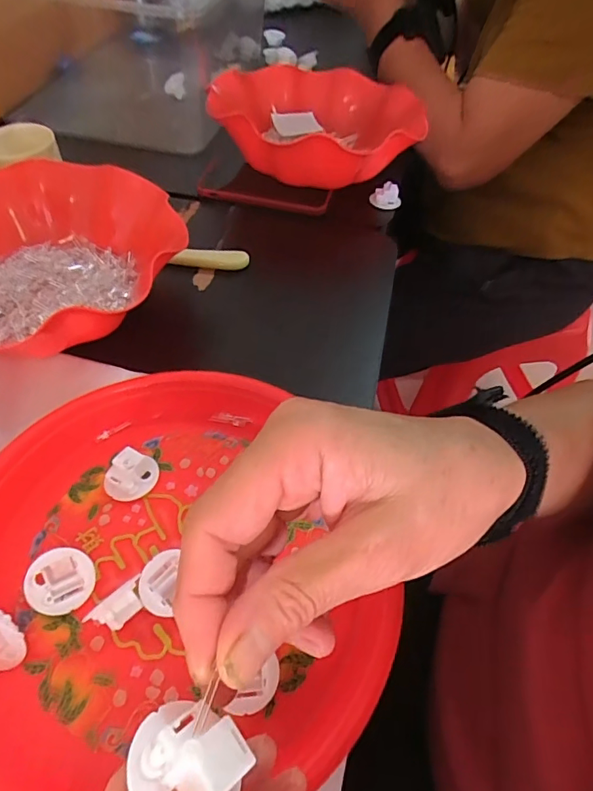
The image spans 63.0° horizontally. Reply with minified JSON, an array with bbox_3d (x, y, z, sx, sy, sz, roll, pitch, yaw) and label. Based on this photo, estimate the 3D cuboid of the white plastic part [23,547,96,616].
[{"bbox_3d":[-0.126,0.099,0.258,0.032,0.010,0.032,40,66,-14],"label":"white plastic part"}]

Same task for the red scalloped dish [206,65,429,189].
[{"bbox_3d":[0.016,-0.297,0.527,0.200,0.076,0.261,-10,55,-10],"label":"red scalloped dish"}]

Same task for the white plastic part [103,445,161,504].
[{"bbox_3d":[-0.101,0.047,0.295,0.026,0.024,0.032,28,57,16],"label":"white plastic part"}]

